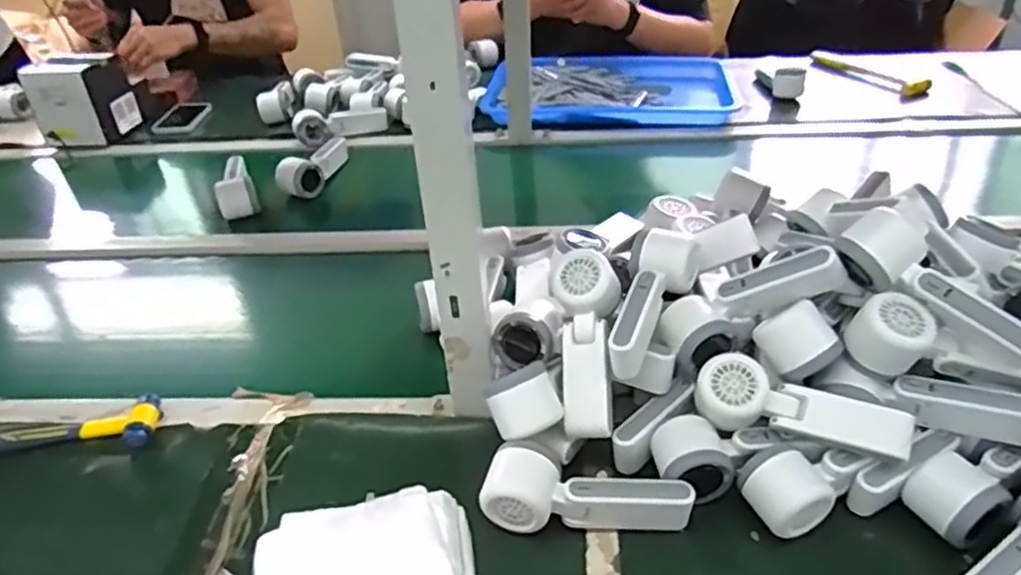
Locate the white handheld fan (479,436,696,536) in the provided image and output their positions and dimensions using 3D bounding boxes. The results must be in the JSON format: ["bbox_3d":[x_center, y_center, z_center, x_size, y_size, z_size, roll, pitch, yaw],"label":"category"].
[{"bbox_3d":[0.062,0.165,0.582,0.165,0.053,0.067,-2,36,2],"label":"white handheld fan"}]

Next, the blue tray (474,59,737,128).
[{"bbox_3d":[0.187,-0.387,1.380,0.477,0.055,0.307,-3,36,0],"label":"blue tray"}]

